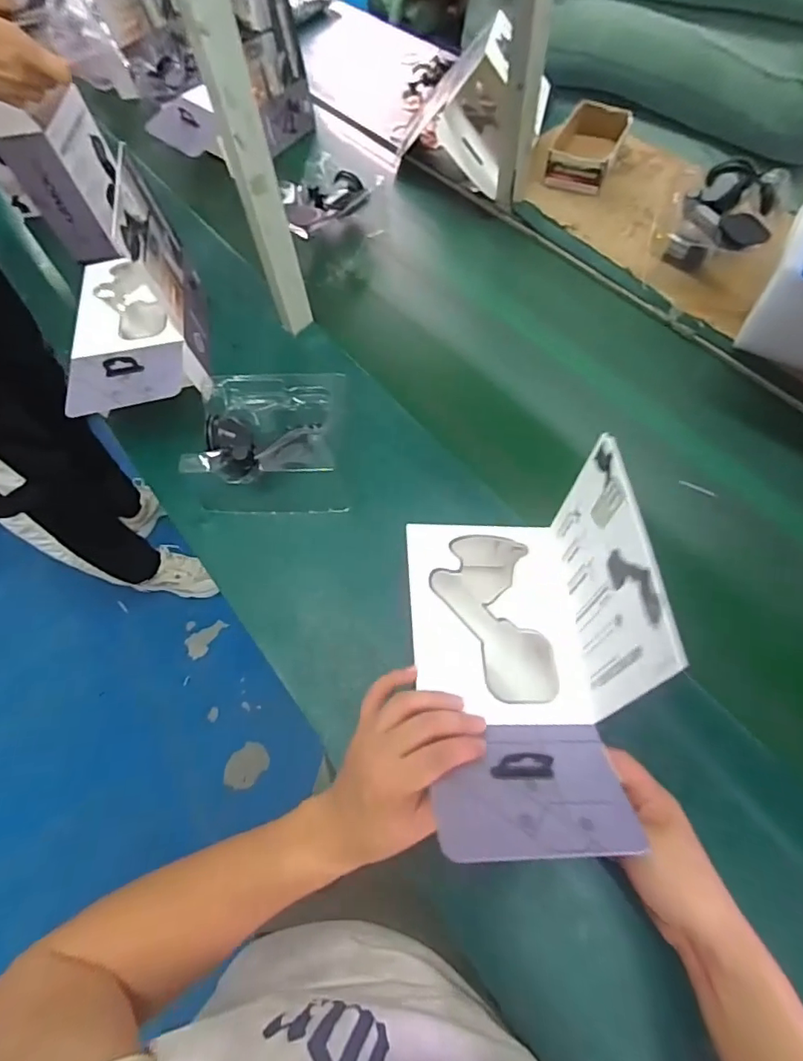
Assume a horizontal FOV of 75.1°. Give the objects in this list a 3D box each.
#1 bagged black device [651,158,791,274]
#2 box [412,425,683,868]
[{"bbox_3d":[0.463,-0.452,0.776,0.137,0.120,0.168,30,67,16],"label":"bagged black device"},{"bbox_3d":[0.093,0.103,0.441,0.159,0.231,0.285,-2,62,1],"label":"box"}]

